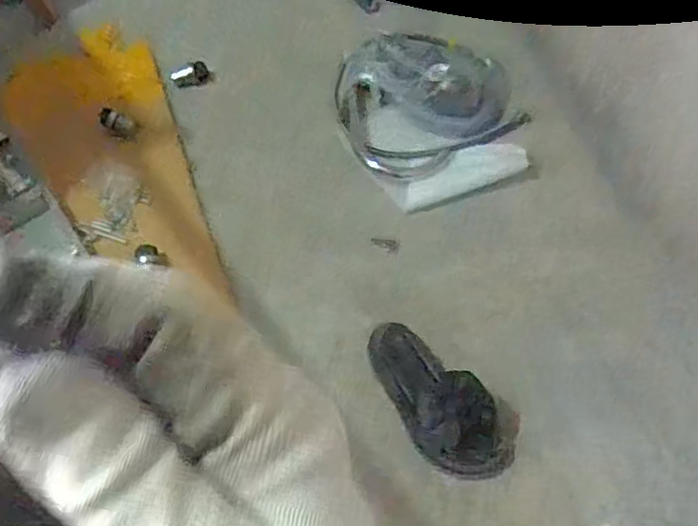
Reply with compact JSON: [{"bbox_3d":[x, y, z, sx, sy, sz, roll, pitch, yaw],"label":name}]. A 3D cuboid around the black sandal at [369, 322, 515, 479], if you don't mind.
[{"bbox_3d":[0.108,0.175,0.881,0.105,0.083,0.248,-31,62,-16],"label":"black sandal"}]

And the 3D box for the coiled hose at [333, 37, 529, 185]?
[{"bbox_3d":[0.140,-0.309,1.175,0.322,0.093,0.295,-1,58,2],"label":"coiled hose"}]

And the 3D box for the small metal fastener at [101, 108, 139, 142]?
[{"bbox_3d":[-0.411,-0.246,1.183,0.066,0.046,0.034,22,62,16],"label":"small metal fastener"}]

